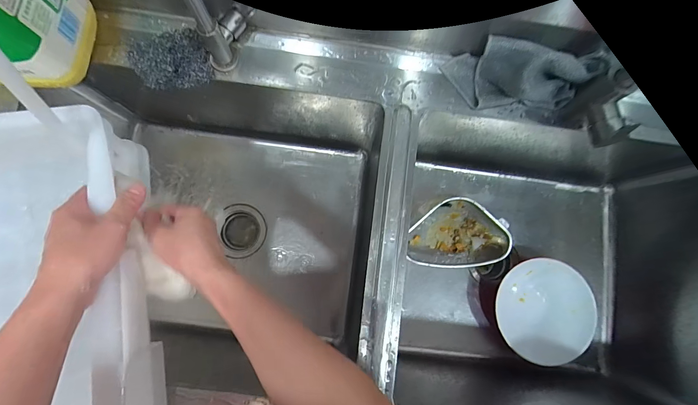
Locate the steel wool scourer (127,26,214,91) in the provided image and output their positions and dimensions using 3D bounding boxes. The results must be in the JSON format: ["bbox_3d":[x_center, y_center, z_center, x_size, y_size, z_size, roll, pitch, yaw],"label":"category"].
[{"bbox_3d":[-0.242,-0.194,0.443,0.094,0.034,0.080,-24,85,-6],"label":"steel wool scourer"}]

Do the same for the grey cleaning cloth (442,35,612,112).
[{"bbox_3d":[0.235,-0.178,0.440,0.182,0.079,0.072,2,83,-3],"label":"grey cleaning cloth"}]

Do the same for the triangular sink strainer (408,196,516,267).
[{"bbox_3d":[0.226,0.061,0.655,0.173,0.085,0.134,-5,83,-4],"label":"triangular sink strainer"}]

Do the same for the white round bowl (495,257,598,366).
[{"bbox_3d":[0.397,0.216,0.656,0.165,0.065,0.198,-8,83,-5],"label":"white round bowl"}]

